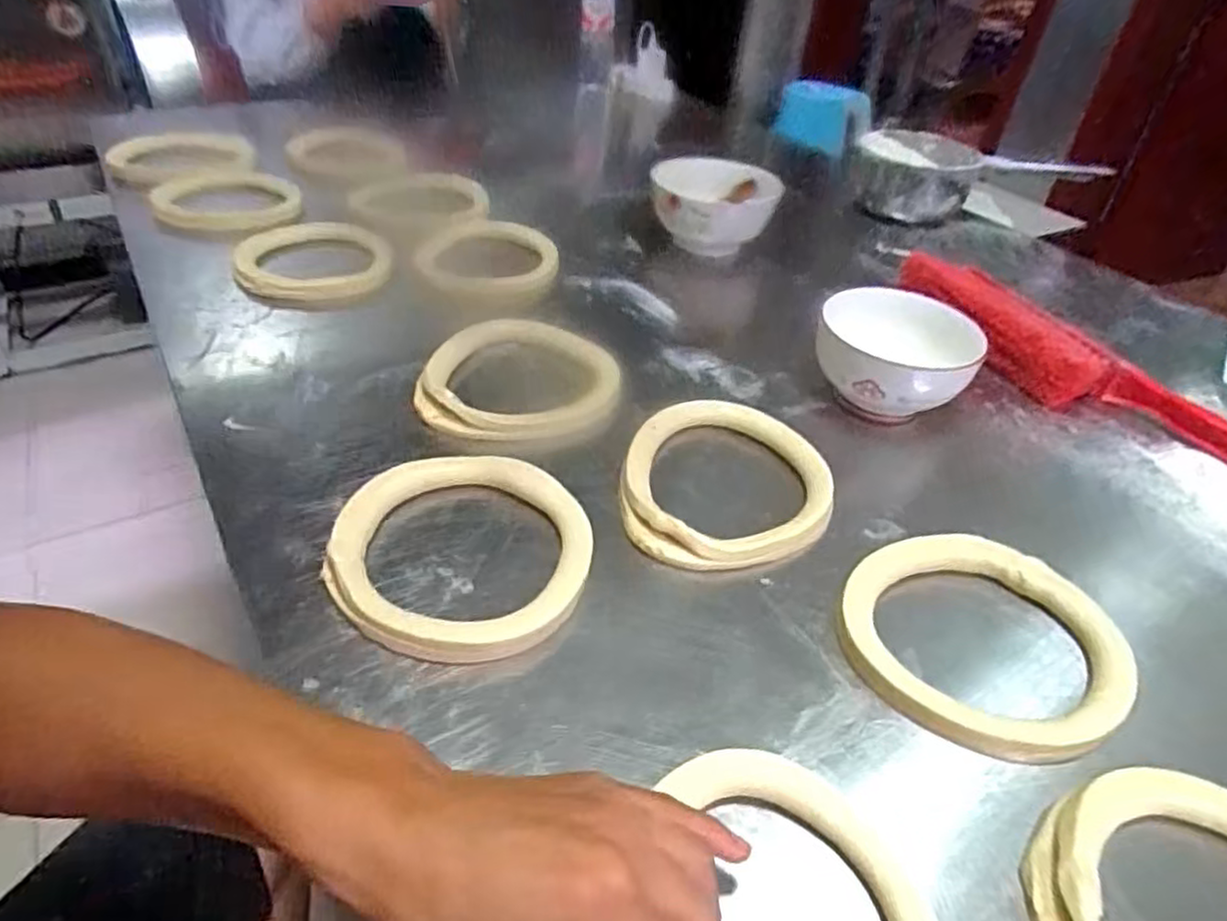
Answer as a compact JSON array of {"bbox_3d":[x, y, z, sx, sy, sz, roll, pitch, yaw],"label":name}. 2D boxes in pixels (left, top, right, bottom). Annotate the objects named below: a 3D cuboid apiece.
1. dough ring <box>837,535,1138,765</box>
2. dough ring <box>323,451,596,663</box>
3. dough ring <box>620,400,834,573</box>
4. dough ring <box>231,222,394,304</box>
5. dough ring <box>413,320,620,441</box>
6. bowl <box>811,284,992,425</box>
[{"bbox_3d":[0.223,0.106,0.433,0.149,0.023,0.149,4,39,-3],"label":"dough ring"},{"bbox_3d":[-0.094,0.054,0.461,0.156,0.022,0.162,4,39,-3],"label":"dough ring"},{"bbox_3d":[0.081,0.017,0.524,0.145,0.029,0.165,23,41,20],"label":"dough ring"},{"bbox_3d":[-0.318,-0.213,0.766,0.153,0.021,0.157,-6,41,-13],"label":"dough ring"},{"bbox_3d":[-0.079,-0.070,0.615,0.159,0.029,0.159,4,39,-3],"label":"dough ring"},{"bbox_3d":[0.238,-0.088,0.621,0.124,0.083,0.124,4,39,-3],"label":"bowl"}]

